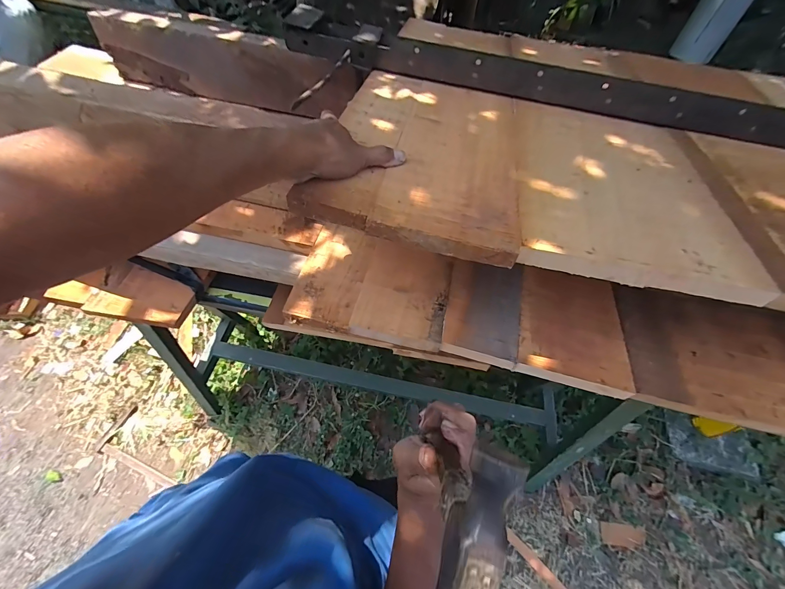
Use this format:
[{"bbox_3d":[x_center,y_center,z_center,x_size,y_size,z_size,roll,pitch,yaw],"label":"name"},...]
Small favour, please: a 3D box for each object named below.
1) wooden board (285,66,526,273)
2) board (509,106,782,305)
[{"bbox_3d":[0.043,-0.189,0.426,0.223,0.021,0.349,13,52,3],"label":"wooden board"},{"bbox_3d":[0.265,-0.139,0.409,0.229,0.018,0.336,13,51,3],"label":"board"}]

